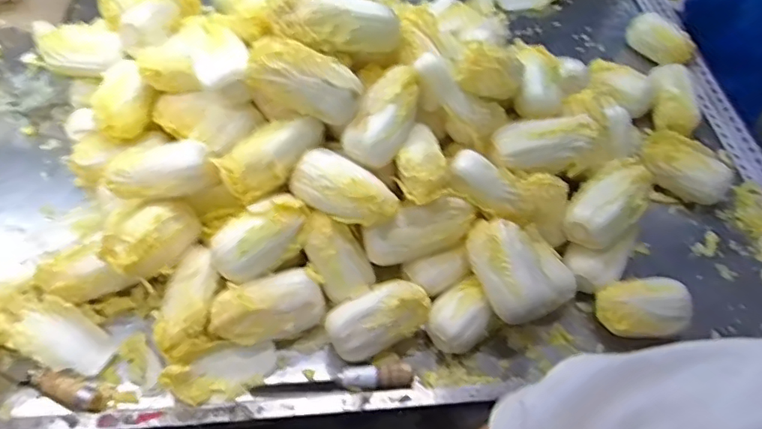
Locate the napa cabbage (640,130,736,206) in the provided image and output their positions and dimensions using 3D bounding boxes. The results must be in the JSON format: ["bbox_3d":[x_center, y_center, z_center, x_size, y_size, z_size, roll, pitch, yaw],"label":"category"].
[{"bbox_3d":[0.511,-0.084,0.922,0.150,0.064,0.094,35,58,18],"label":"napa cabbage"}]

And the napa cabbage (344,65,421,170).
[{"bbox_3d":[0.005,-0.132,0.732,0.072,0.060,0.134,21,55,9],"label":"napa cabbage"}]

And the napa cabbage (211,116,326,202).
[{"bbox_3d":[-0.138,-0.078,0.730,0.146,0.085,0.066,-44,25,-24],"label":"napa cabbage"}]

